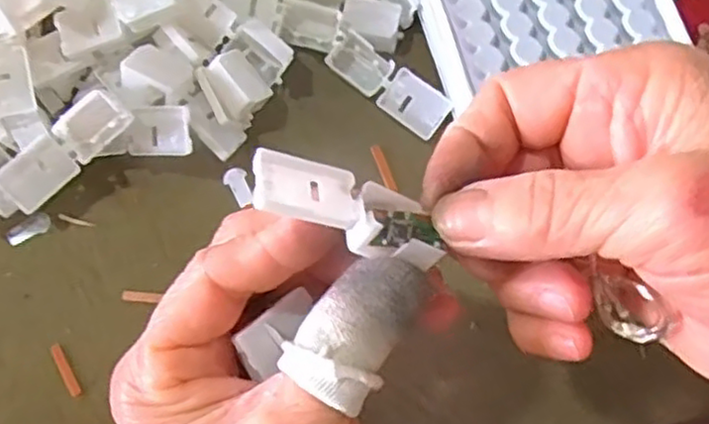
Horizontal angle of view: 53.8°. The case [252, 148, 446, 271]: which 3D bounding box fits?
[{"bbox_3d":[0.000,-0.001,0.183,0.055,0.012,0.020,21,74,-20],"label":"case"}]

